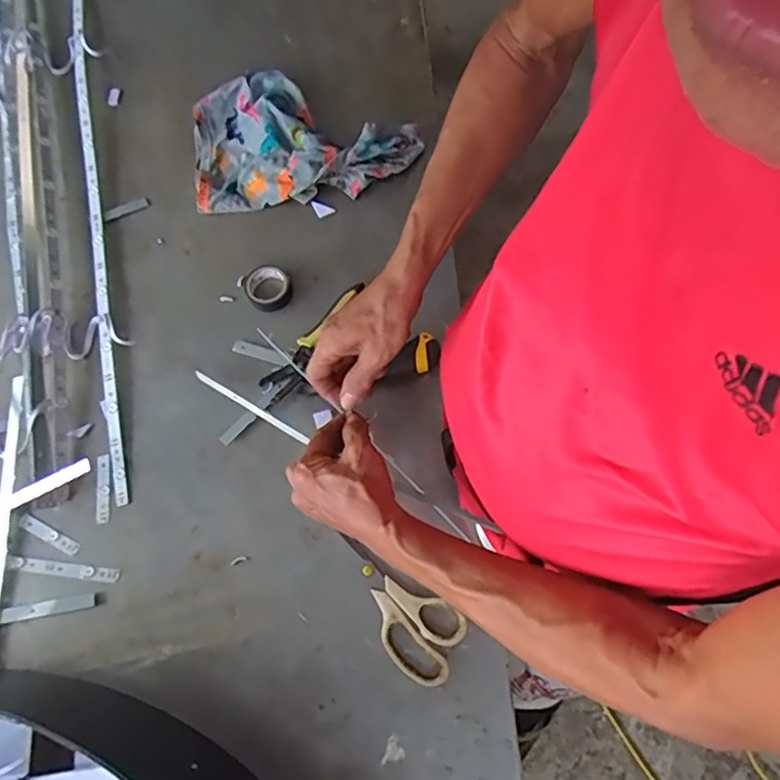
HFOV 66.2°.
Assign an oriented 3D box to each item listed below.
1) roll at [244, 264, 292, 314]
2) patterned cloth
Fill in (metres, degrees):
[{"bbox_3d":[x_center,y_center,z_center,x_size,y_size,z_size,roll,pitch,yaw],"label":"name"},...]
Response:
[{"bbox_3d":[-0.147,-0.124,0.714,0.052,0.023,0.059,-43,73,-13],"label":"roll"},{"bbox_3d":[-0.114,-0.334,0.786,0.291,0.043,0.189,-4,69,2],"label":"patterned cloth"}]

